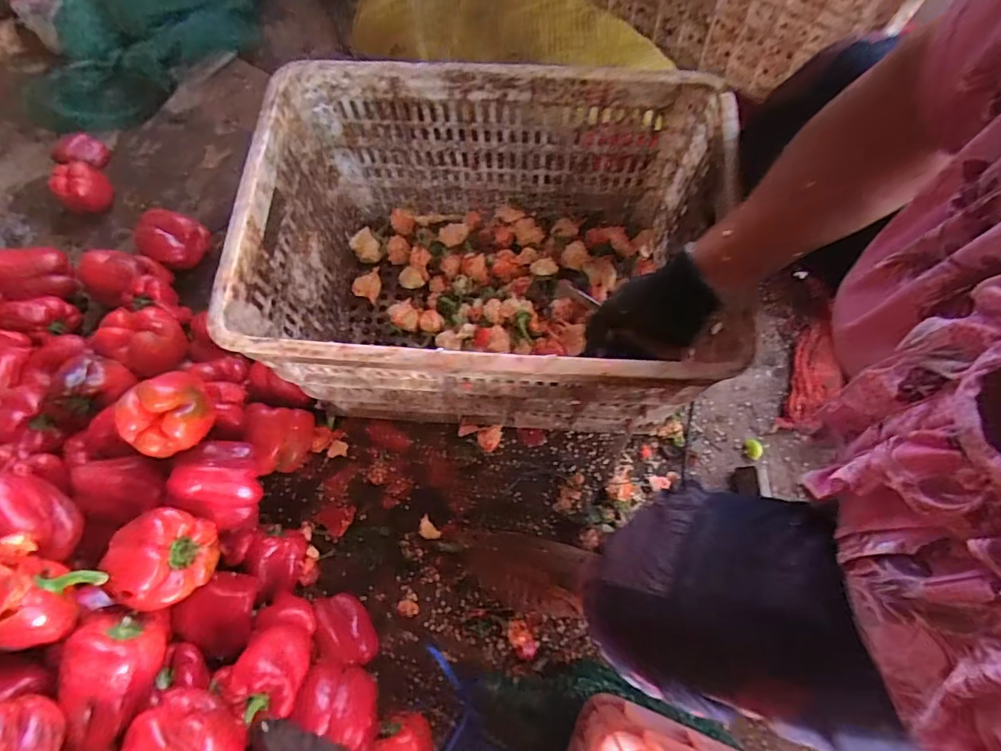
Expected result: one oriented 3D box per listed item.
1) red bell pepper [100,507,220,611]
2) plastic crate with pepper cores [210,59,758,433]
[{"bbox_3d":[-0.362,0.192,0.527,0.088,0.077,0.097,-2,73,2],"label":"red bell pepper"},{"bbox_3d":[-0.013,-0.133,0.633,0.496,0.285,0.349,3,72,3],"label":"plastic crate with pepper cores"}]

